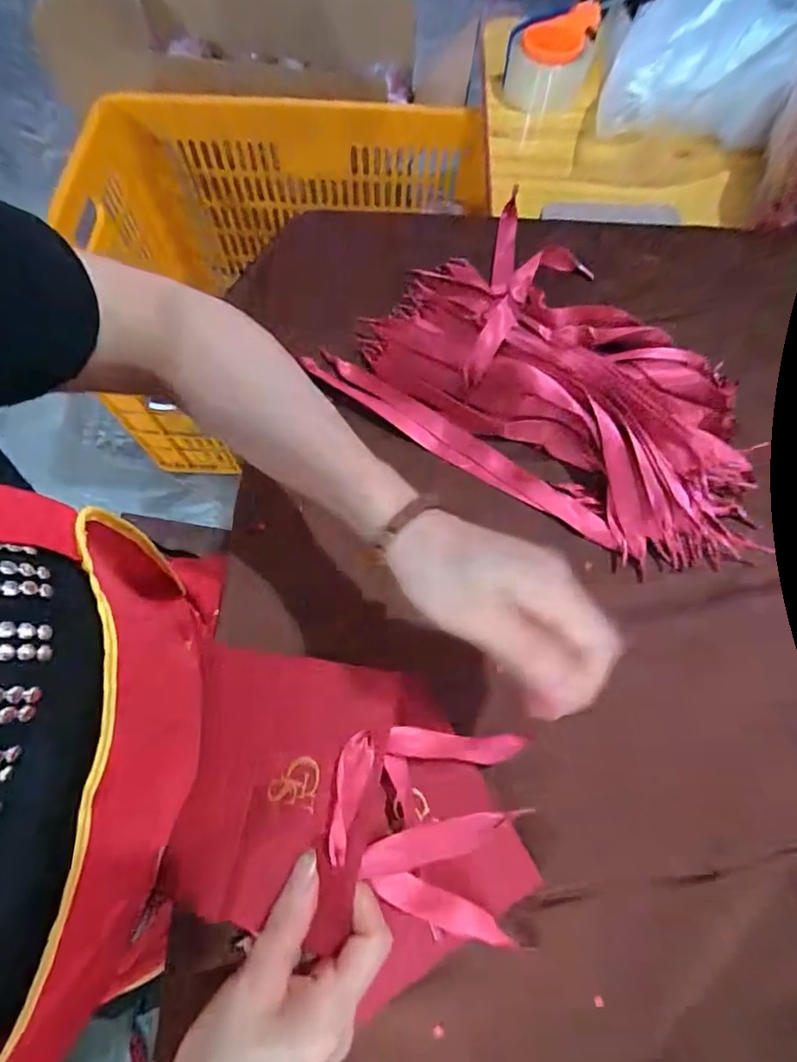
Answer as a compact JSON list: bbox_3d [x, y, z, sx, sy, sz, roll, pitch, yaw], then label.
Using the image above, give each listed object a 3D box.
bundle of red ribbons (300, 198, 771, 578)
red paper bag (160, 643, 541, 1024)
[{"bbox_3d":[0.148,-0.138,0.411,0.355,0.046,0.252,31,70,10],"label":"bundle of red ribbons"},{"bbox_3d":[-0.025,0.159,0.281,0.199,0.045,0.157,6,67,0],"label":"red paper bag"}]

